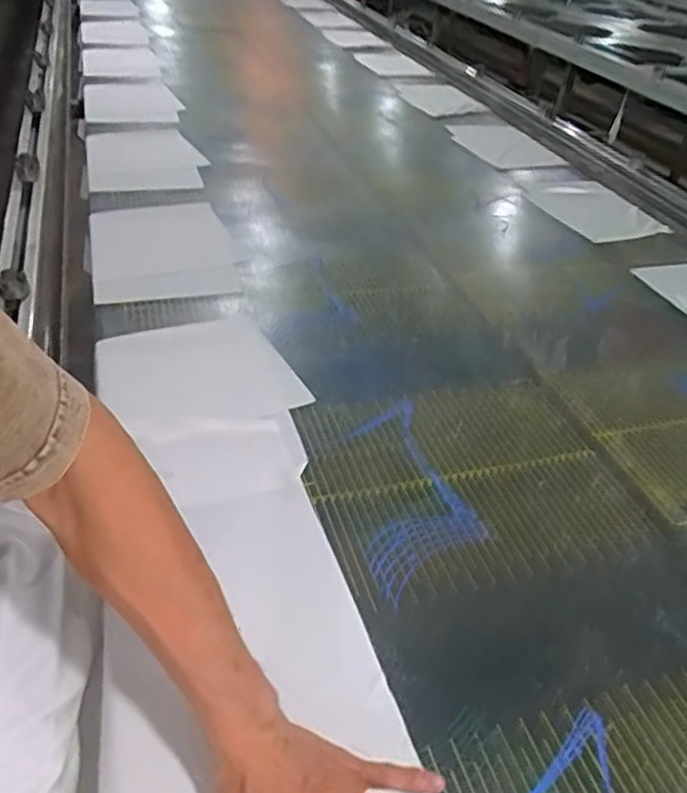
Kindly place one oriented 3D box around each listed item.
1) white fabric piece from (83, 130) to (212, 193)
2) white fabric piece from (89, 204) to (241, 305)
[{"bbox_3d":[-0.403,-0.486,1.321,0.222,0.034,0.304,-7,41,-16],"label":"white fabric piece"},{"bbox_3d":[-0.287,-0.231,1.025,0.210,0.011,0.289,-6,42,-18],"label":"white fabric piece"}]

